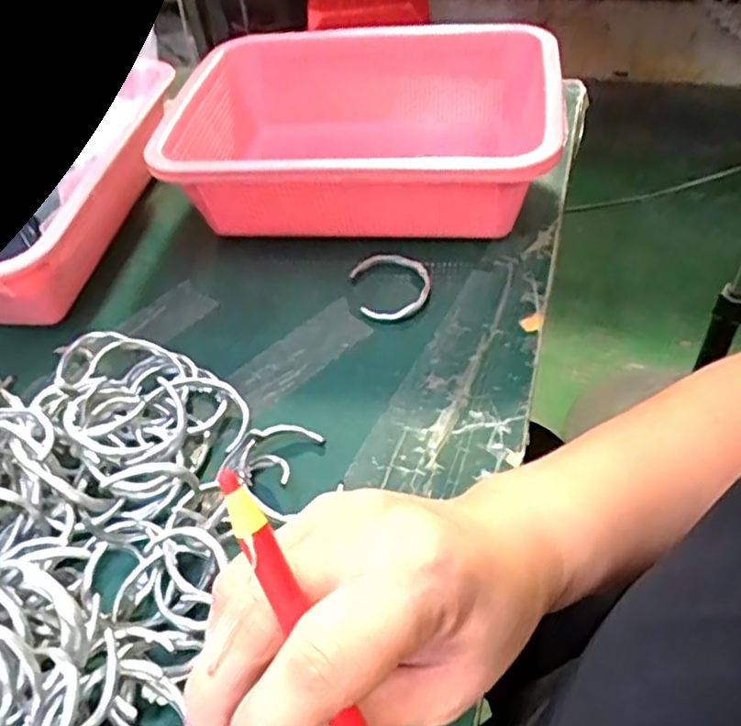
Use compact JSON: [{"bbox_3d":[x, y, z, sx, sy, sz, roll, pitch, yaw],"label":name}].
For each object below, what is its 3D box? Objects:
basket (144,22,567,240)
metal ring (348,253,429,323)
[{"bbox_3d":[-0.002,-0.186,0.553,0.285,0.101,0.215,5,49,11],"label":"basket"},{"bbox_3d":[0.016,-0.059,0.495,0.054,0.008,0.070,-12,48,-5],"label":"metal ring"}]

